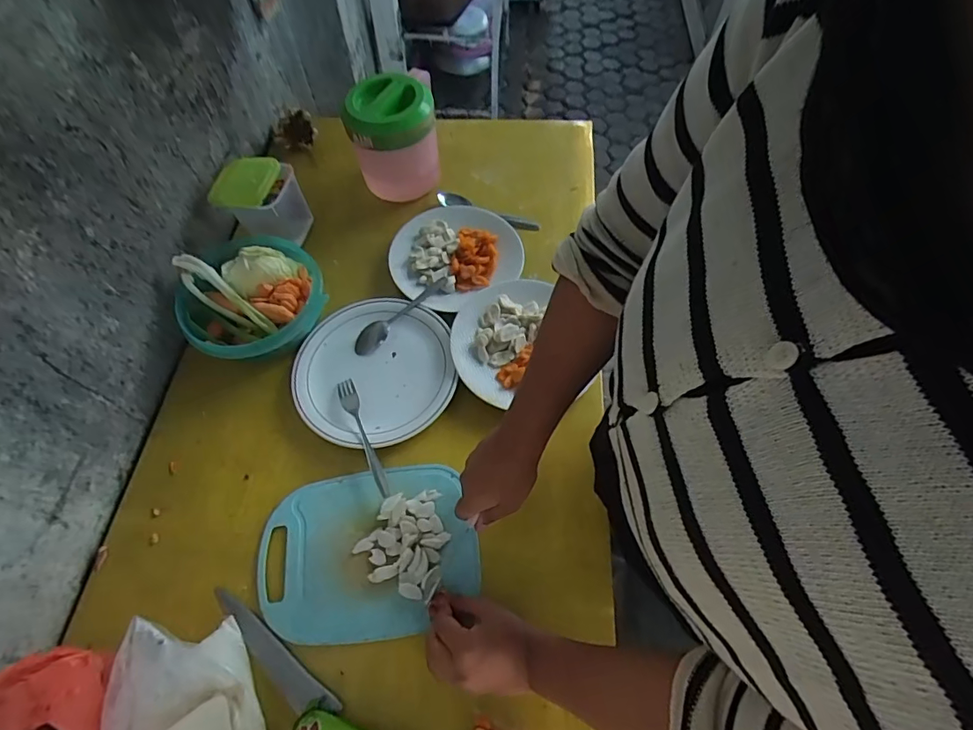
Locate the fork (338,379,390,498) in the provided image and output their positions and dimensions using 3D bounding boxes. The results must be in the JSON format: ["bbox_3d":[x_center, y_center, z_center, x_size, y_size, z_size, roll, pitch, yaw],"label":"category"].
[{"bbox_3d":[-0.156,0.087,0.619,0.021,0.009,0.167,-23,65,-12],"label":"fork"}]

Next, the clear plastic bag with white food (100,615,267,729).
[{"bbox_3d":[-0.283,0.324,0.438,0.111,0.118,0.168,-30,66,-15],"label":"clear plastic bag with white food"}]

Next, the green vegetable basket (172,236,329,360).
[{"bbox_3d":[-0.321,-0.098,0.678,0.177,0.072,0.192,0,62,0],"label":"green vegetable basket"}]

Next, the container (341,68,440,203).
[{"bbox_3d":[-0.146,-0.371,0.782,0.127,0.134,0.136,-5,62,-3],"label":"container"}]

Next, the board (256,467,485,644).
[{"bbox_3d":[-0.136,0.211,0.563,0.243,0.016,0.181,-7,62,-4],"label":"board"}]

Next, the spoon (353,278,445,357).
[{"bbox_3d":[-0.125,-0.074,0.708,0.030,0.018,0.162,40,69,19],"label":"spoon"}]

